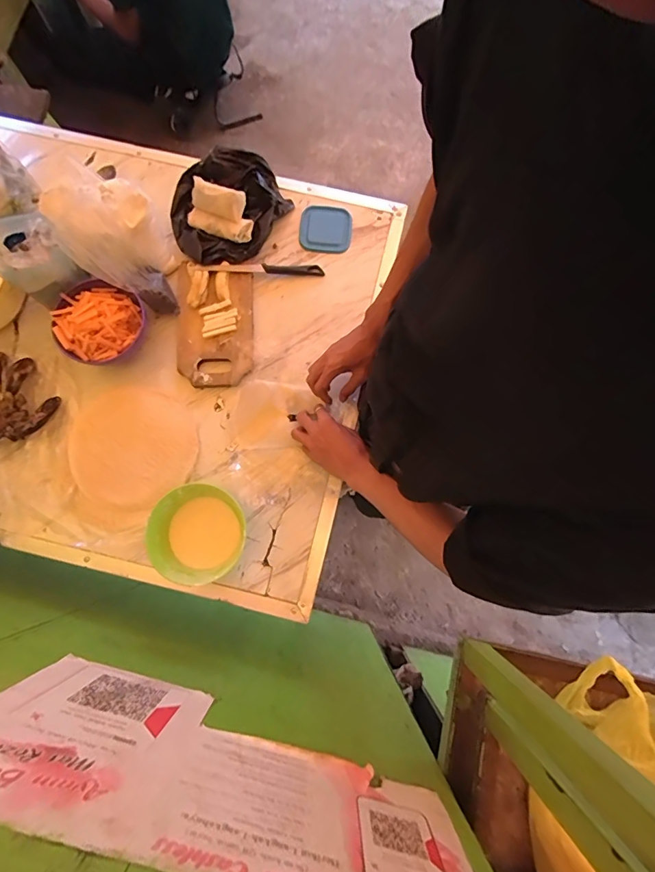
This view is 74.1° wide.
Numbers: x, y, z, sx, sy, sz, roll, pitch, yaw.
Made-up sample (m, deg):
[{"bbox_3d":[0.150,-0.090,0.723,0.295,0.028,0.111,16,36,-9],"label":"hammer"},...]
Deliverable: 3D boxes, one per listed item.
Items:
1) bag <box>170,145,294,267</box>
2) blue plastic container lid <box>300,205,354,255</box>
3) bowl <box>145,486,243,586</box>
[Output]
[{"bbox_3d":[-0.182,-0.424,0.803,0.222,0.076,0.188,-24,79,-5],"label":"bag"},{"bbox_3d":[-0.003,-0.400,0.840,0.098,0.010,0.101,3,78,0],"label":"blue plastic container lid"},{"bbox_3d":[-0.205,0.157,0.696,0.141,0.074,0.145,0,78,0],"label":"bowl"}]

